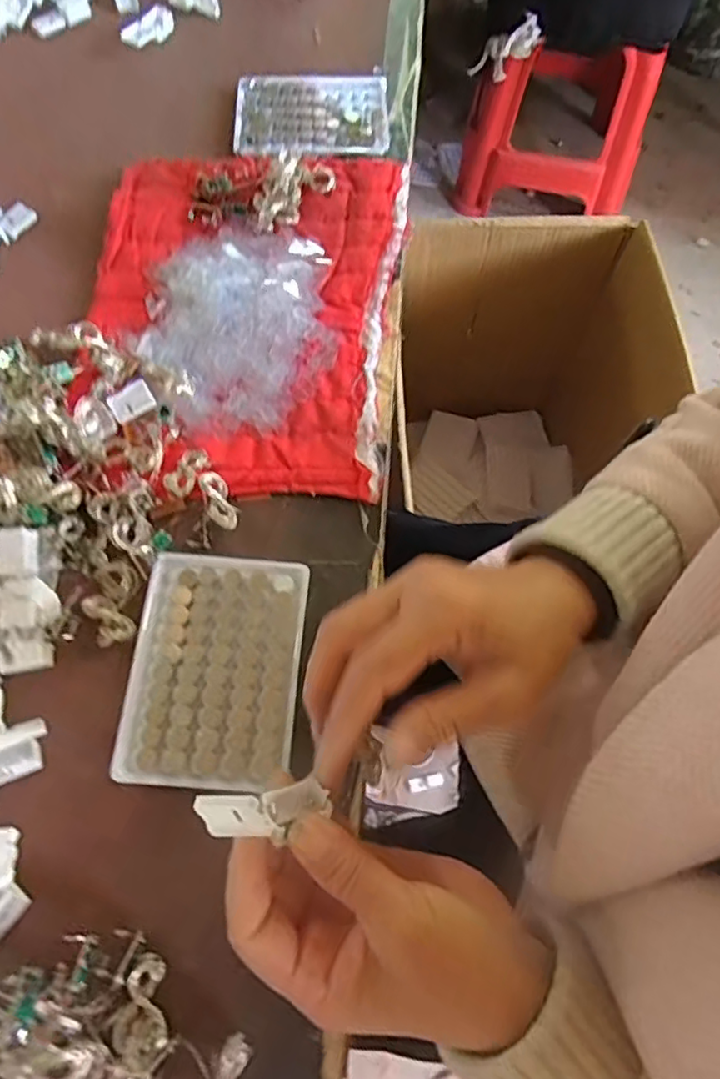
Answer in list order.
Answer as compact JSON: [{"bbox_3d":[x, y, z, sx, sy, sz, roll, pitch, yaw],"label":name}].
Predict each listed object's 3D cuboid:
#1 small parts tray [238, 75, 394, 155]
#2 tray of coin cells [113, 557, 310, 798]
[{"bbox_3d":[-0.042,-0.371,0.529,0.130,0.009,0.101,0,69,-1],"label":"small parts tray"},{"bbox_3d":[-0.082,0.072,0.350,0.095,0.010,0.131,4,68,0],"label":"tray of coin cells"}]

